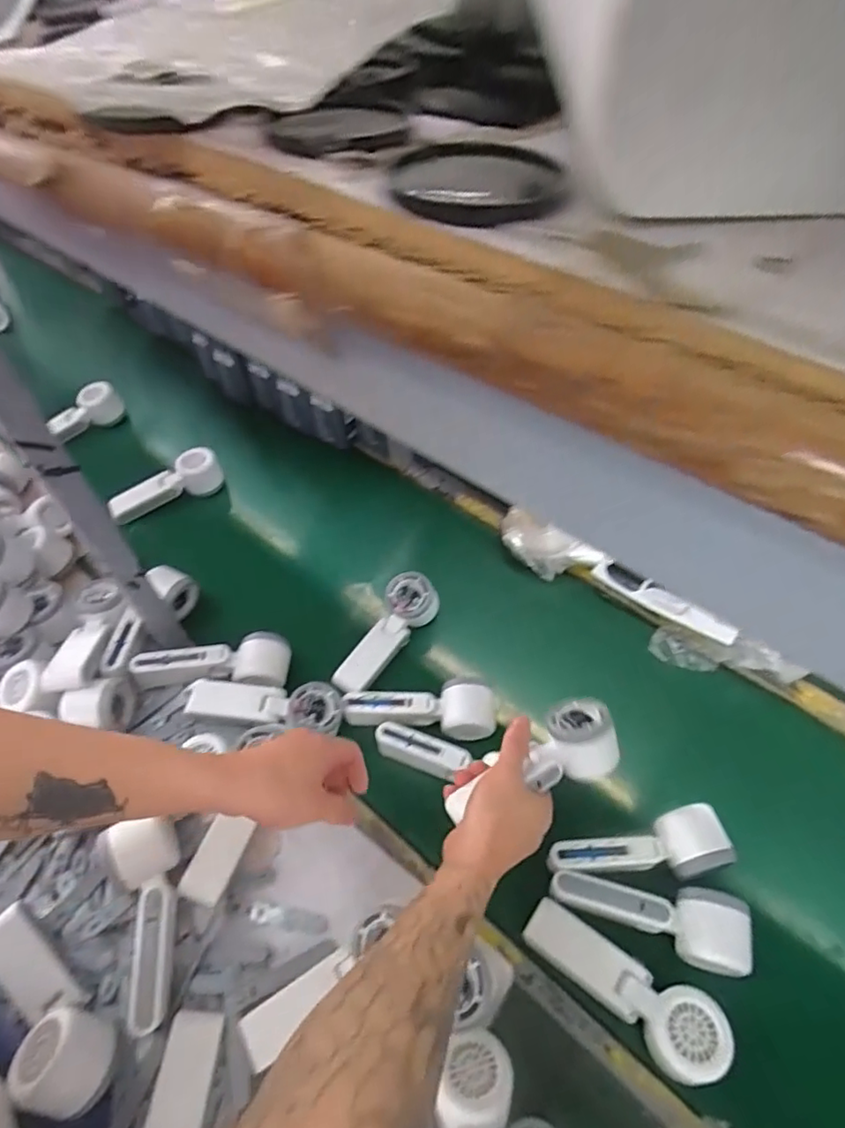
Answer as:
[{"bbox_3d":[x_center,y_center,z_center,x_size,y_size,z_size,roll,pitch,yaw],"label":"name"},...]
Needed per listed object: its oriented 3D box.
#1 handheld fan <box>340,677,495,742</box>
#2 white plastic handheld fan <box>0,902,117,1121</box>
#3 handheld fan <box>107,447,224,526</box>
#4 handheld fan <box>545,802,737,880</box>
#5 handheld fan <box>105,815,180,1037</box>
[{"bbox_3d":[-0.003,0.159,0.629,0.164,0.043,0.049,-1,52,1],"label":"handheld fan"},{"bbox_3d":[-0.312,0.355,0.462,0.172,0.046,0.056,33,60,24],"label":"white plastic handheld fan"},{"bbox_3d":[-0.387,-0.116,0.864,0.176,0.065,0.043,-27,55,-4],"label":"handheld fan"},{"bbox_3d":[0.202,0.276,0.541,0.161,0.050,0.053,-10,52,-6],"label":"handheld fan"},{"bbox_3d":[-0.231,0.307,0.499,0.058,0.053,0.156,-19,54,-12],"label":"handheld fan"}]

